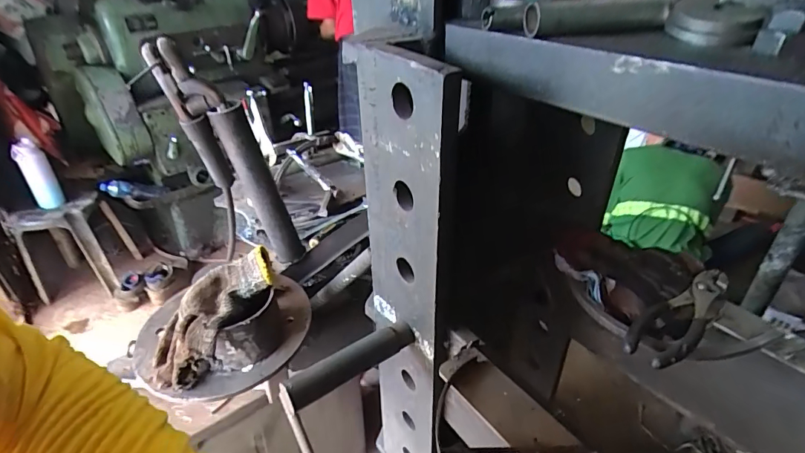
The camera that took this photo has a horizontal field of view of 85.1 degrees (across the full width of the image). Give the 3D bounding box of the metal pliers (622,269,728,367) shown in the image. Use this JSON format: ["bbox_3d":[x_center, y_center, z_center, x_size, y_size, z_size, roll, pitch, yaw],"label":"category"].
[{"bbox_3d":[0.307,0.091,0.478,0.195,0.013,0.054,-25,39,-33],"label":"metal pliers"}]

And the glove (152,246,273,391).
[{"bbox_3d":[-0.253,0.115,0.581,0.099,0.062,0.202,20,68,30],"label":"glove"}]

